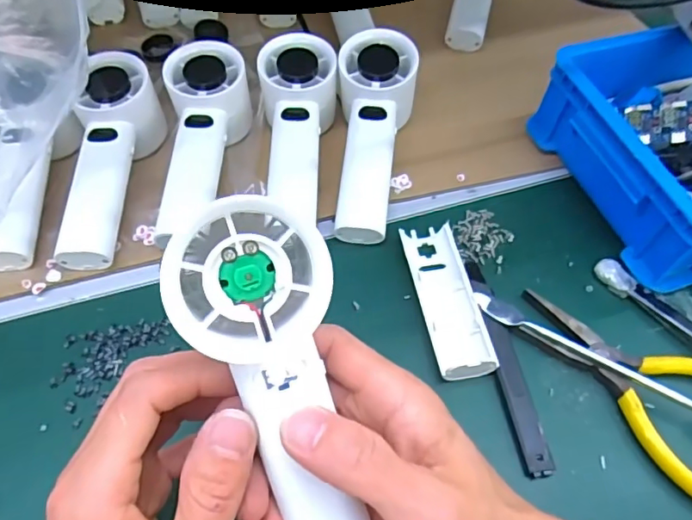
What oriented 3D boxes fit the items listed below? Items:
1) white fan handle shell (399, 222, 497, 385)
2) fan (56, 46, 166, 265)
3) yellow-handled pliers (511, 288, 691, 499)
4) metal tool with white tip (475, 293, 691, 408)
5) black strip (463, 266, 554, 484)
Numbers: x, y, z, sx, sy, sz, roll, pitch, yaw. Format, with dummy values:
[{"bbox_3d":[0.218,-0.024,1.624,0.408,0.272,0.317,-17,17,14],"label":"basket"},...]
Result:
[{"bbox_3d":[0.062,0.023,0.336,0.034,0.017,0.106,-6,58,-8],"label":"white fan handle shell"},{"bbox_3d":[-0.163,-0.068,0.365,0.052,0.050,0.154,6,57,0],"label":"fan"},{"bbox_3d":[0.164,0.072,0.311,0.144,0.016,0.079,32,61,17],"label":"yellow-handled pliers"},{"bbox_3d":[0.155,0.063,0.315,0.170,0.018,0.017,26,59,13],"label":"metal tool with white tip"},{"bbox_3d":[0.093,0.057,0.319,0.014,0.011,0.131,-7,58,-8],"label":"black strip"}]

